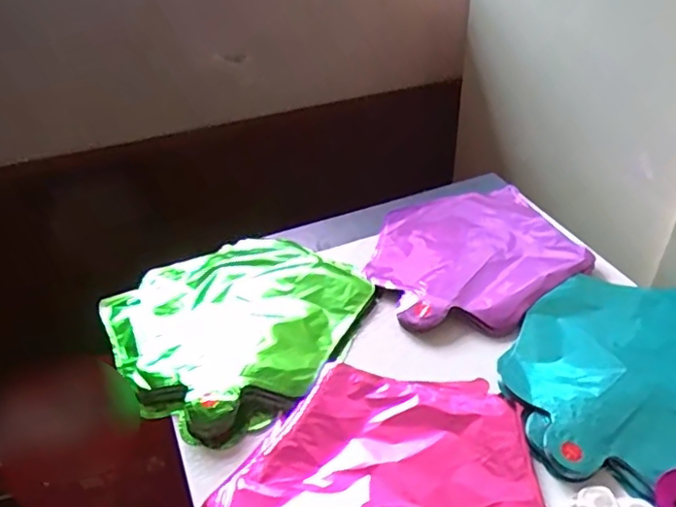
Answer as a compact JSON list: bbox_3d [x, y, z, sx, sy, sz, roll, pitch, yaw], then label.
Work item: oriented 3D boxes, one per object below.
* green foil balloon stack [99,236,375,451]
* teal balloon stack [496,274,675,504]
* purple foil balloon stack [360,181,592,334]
[{"bbox_3d":[-0.091,0.063,0.575,0.238,0.029,0.231,-26,45,-27],"label":"green foil balloon stack"},{"bbox_3d":[0.252,0.095,0.513,0.255,0.016,0.183,-26,45,-26],"label":"teal balloon stack"},{"bbox_3d":[0.142,-0.002,0.644,0.224,0.021,0.227,-15,41,-16],"label":"purple foil balloon stack"}]

